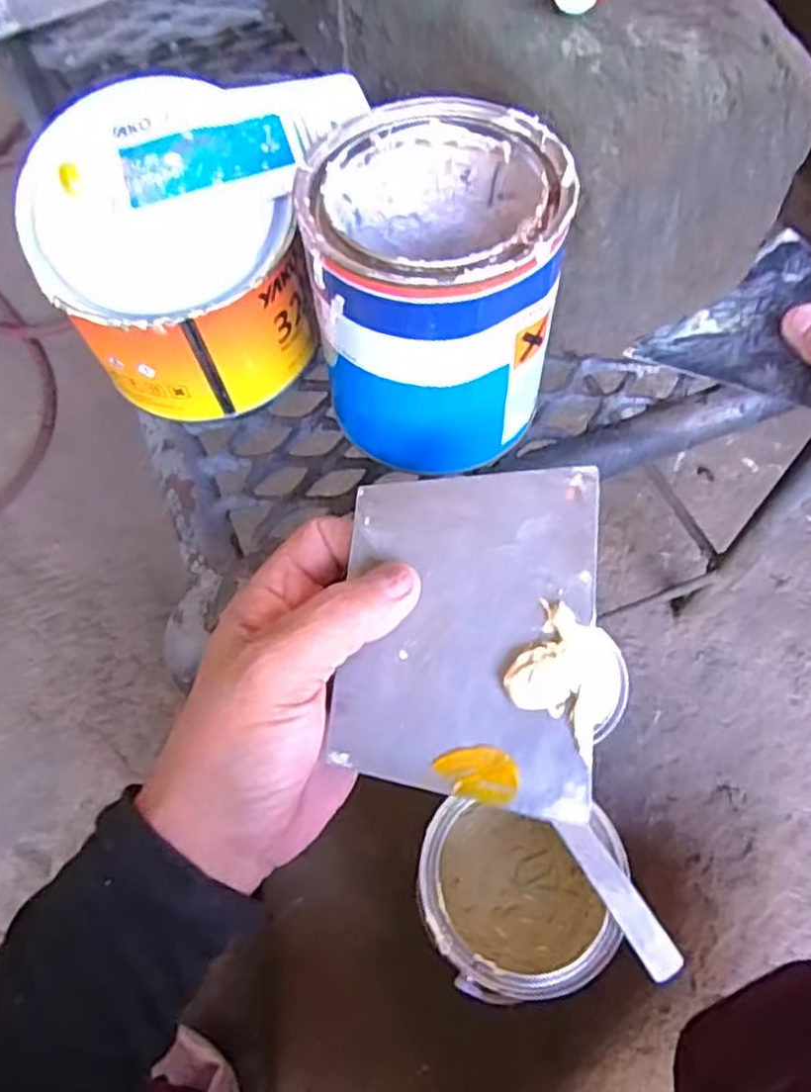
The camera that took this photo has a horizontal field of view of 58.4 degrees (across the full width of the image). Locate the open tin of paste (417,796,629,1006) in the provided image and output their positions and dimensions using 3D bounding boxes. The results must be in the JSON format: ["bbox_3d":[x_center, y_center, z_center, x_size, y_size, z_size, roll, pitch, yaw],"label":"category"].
[{"bbox_3d":[0.089,0.295,0.625,0.161,0.164,0.161,13,64,7],"label":"open tin of paste"}]

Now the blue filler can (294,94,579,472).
[{"bbox_3d":[0.010,-0.110,0.324,0.097,0.120,0.104,0,63,0],"label":"blue filler can"}]

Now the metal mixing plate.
[{"bbox_3d":[0.021,0.029,0.255,0.086,0.004,0.115,3,74,8],"label":"metal mixing plate"}]

